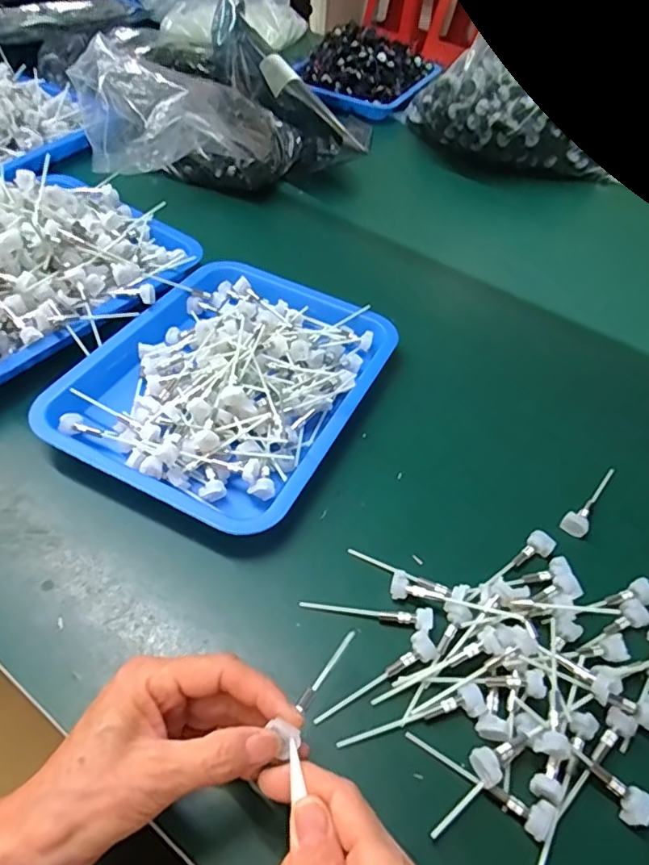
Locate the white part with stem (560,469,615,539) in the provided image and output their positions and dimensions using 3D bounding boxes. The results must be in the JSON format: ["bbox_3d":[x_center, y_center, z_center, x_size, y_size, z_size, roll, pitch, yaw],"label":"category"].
[{"bbox_3d":[0.224,0.056,0.452,0.087,0.015,0.019,-34,62,-29],"label":"white part with stem"}]

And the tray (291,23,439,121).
[{"bbox_3d":[0.081,-0.658,0.995,0.258,0.078,0.210,6,50,-2],"label":"tray"}]

